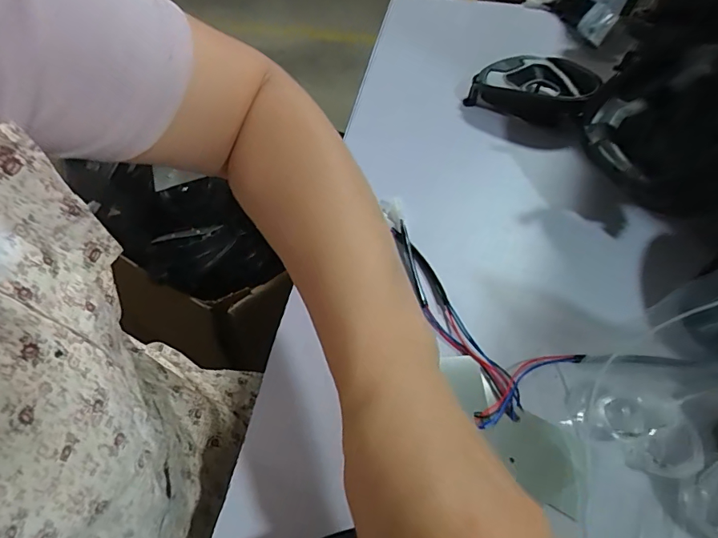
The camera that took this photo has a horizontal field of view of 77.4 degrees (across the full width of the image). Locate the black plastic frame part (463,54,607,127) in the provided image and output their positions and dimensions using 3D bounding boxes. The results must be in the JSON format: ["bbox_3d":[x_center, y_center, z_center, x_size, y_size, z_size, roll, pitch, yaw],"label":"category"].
[{"bbox_3d":[0.238,-0.245,0.590,0.144,0.052,0.142,27,51,22],"label":"black plastic frame part"}]

